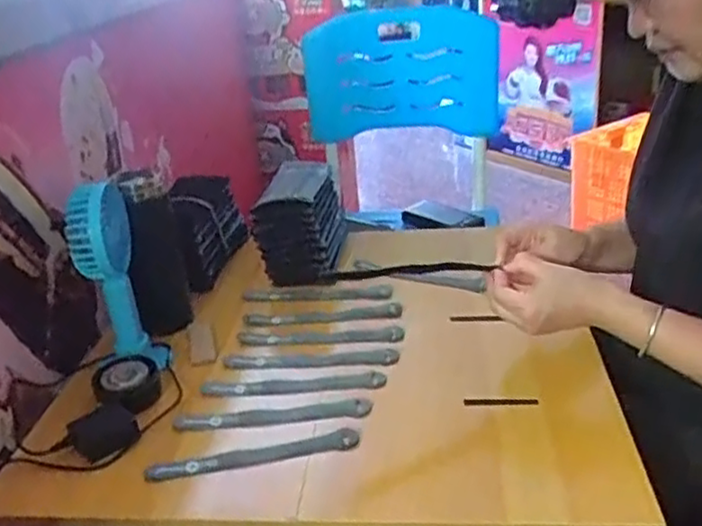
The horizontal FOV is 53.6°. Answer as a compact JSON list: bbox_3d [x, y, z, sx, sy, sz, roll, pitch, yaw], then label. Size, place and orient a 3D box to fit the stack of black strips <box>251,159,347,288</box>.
[{"bbox_3d":[-0.066,-0.052,0.978,0.094,0.130,0.160,0,26,11],"label":"stack of black strips"}]

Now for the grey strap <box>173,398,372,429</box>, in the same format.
[{"bbox_3d":[-0.079,0.156,0.704,0.196,0.012,0.028,-5,26,1],"label":"grey strap"}]

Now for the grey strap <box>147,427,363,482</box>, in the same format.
[{"bbox_3d":[-0.092,0.181,0.657,0.198,0.009,0.019,-8,26,-5],"label":"grey strap"}]

